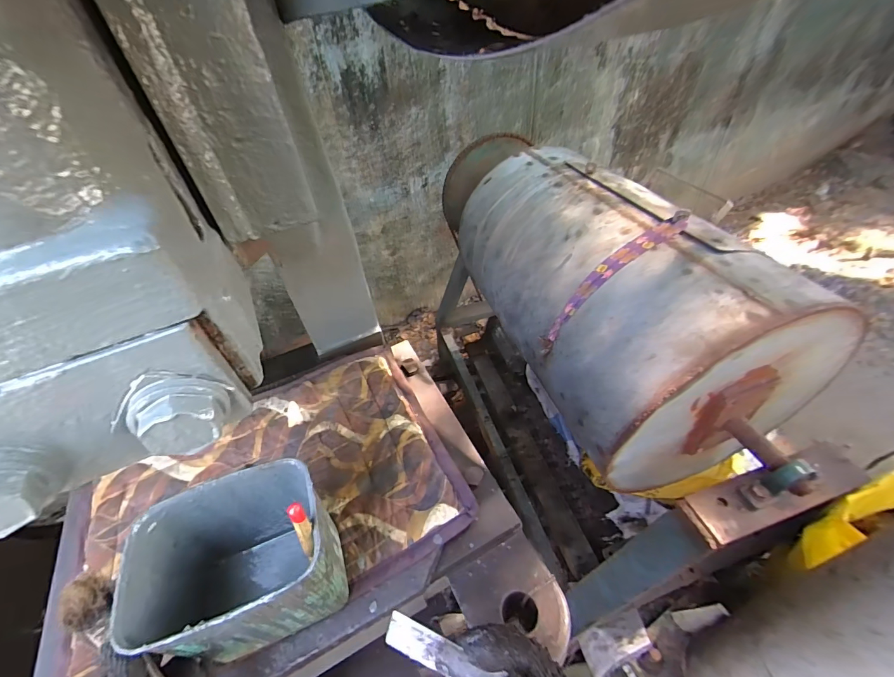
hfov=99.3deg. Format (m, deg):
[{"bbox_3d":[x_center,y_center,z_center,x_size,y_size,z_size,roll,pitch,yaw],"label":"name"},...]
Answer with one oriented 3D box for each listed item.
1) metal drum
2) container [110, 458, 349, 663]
[{"bbox_3d":[0.326,-0.135,0.846,0.390,0.310,0.814,-16,43,-11],"label":"metal drum"},{"bbox_3d":[-0.190,0.231,0.381,0.156,0.168,0.122,-17,44,-12],"label":"container"}]

